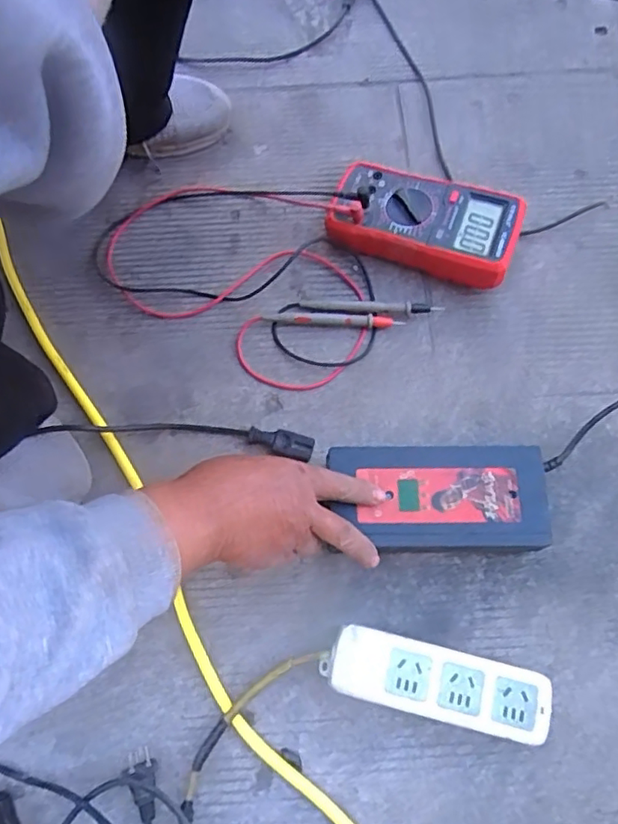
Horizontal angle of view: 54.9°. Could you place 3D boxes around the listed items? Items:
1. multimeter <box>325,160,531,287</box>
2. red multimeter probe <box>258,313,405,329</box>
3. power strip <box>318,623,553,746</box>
[{"bbox_3d":[0.112,-0.188,0.590,0.180,0.050,0.089,21,73,8],"label":"multimeter"},{"bbox_3d":[0.020,-0.090,0.573,0.134,0.009,0.014,3,71,2],"label":"red multimeter probe"},{"bbox_3d":[0.100,0.214,0.473,0.172,0.031,0.054,12,72,5],"label":"power strip"}]

